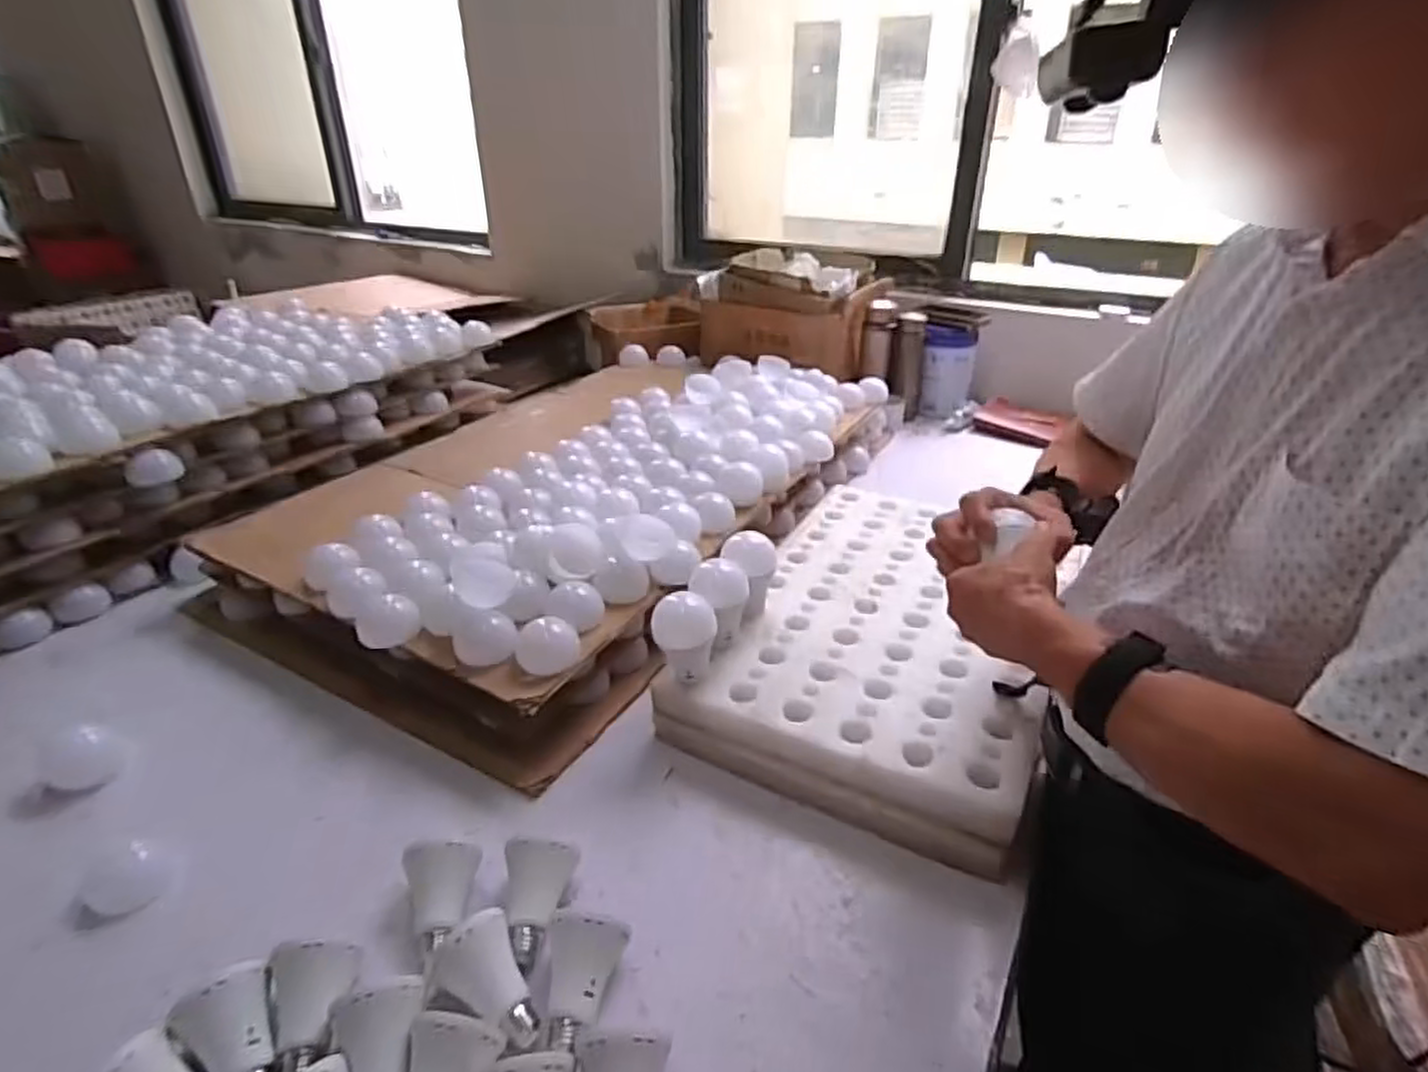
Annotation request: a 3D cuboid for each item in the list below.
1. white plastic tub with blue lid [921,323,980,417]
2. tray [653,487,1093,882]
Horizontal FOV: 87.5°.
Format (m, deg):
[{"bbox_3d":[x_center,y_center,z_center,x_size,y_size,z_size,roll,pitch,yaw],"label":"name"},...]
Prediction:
[{"bbox_3d":[0.520,-0.373,1.655,0.095,0.192,0.108,16,32,26],"label":"white plastic tub with blue lid"},{"bbox_3d":[0.222,0.111,0.917,0.369,0.068,0.558,16,32,26],"label":"tray"}]

